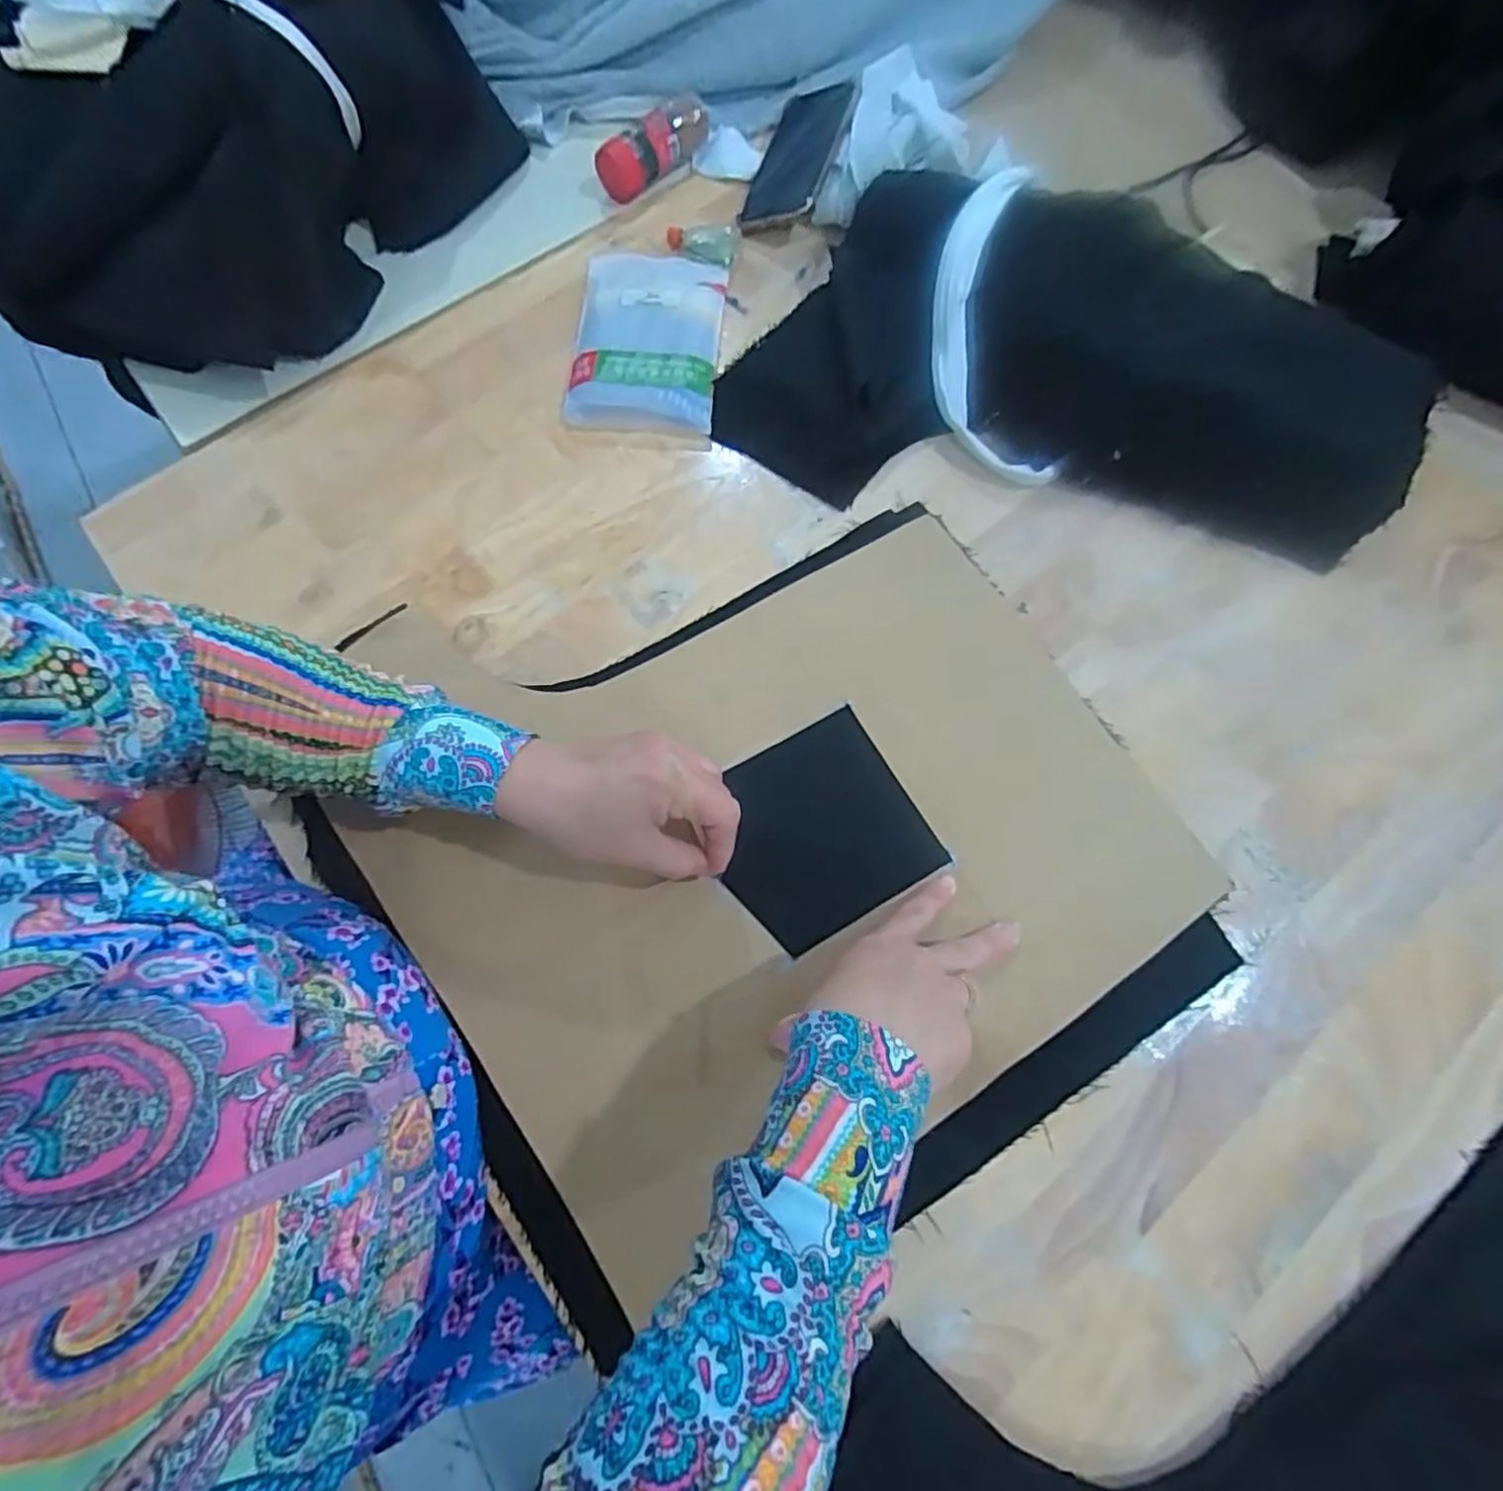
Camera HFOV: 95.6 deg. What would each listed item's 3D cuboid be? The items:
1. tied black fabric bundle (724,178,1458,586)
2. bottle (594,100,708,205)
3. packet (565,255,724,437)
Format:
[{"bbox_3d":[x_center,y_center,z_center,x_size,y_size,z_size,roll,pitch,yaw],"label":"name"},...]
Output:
[{"bbox_3d":[0.229,-0.276,0.492,0.474,0.075,0.268,19,73,7],"label":"tied black fabric bundle"},{"bbox_3d":[-0.084,-0.537,0.608,0.117,0.035,0.037,-40,75,-11],"label":"bottle"},{"bbox_3d":[-0.083,-0.324,0.543,0.114,0.020,0.175,4,72,3],"label":"packet"}]

